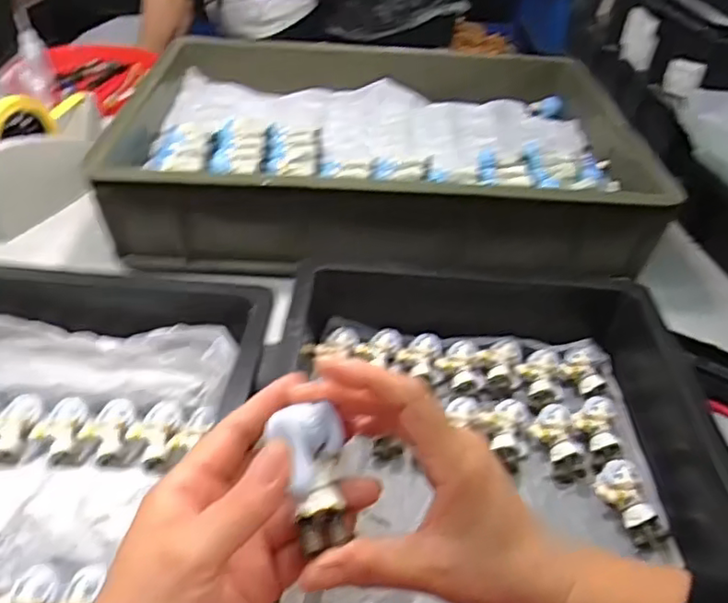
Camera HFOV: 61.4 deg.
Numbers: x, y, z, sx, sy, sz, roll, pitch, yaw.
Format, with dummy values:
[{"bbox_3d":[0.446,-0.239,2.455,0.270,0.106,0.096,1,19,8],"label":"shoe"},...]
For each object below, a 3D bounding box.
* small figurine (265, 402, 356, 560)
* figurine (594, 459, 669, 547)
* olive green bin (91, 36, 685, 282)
[{"bbox_3d":[-0.026,0.073,0.264,0.027,0.057,0.033,-13,-12,31],"label":"small figurine"},{"bbox_3d":[0.192,0.149,0.451,0.031,0.022,0.063,-12,58,-19],"label":"figurine"},{"bbox_3d":[0.006,-0.200,0.742,0.561,0.096,0.429,-1,40,-6],"label":"olive green bin"}]

